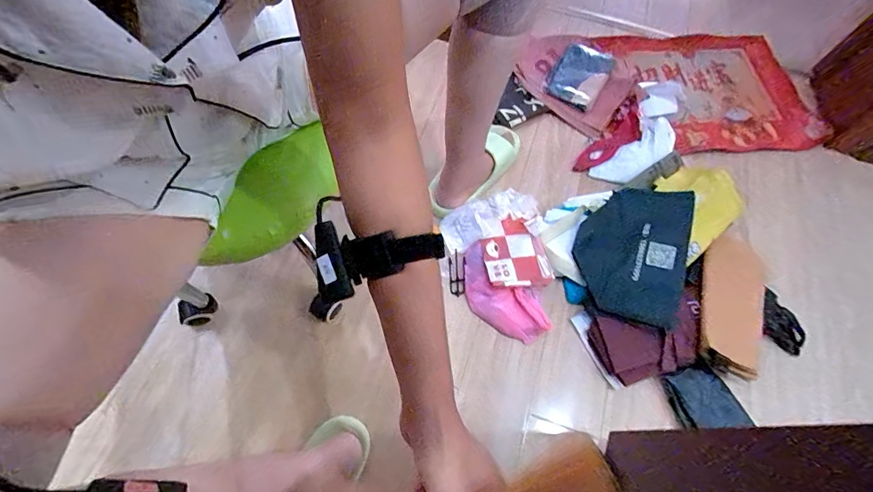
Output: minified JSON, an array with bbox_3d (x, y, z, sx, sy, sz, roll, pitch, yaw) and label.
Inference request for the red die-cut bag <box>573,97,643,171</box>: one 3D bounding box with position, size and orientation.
[{"bbox_3d":[0.422,-0.252,0.954,0.082,0.025,0.245,37,67,13],"label":"red die-cut bag"}]

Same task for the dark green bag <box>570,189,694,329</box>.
[{"bbox_3d":[0.361,0.005,0.757,0.179,0.085,0.255,7,67,5],"label":"dark green bag"}]

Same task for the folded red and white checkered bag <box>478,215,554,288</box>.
[{"bbox_3d":[0.147,0.009,0.779,0.118,0.032,0.148,-10,65,-9],"label":"folded red and white checkered bag"}]

